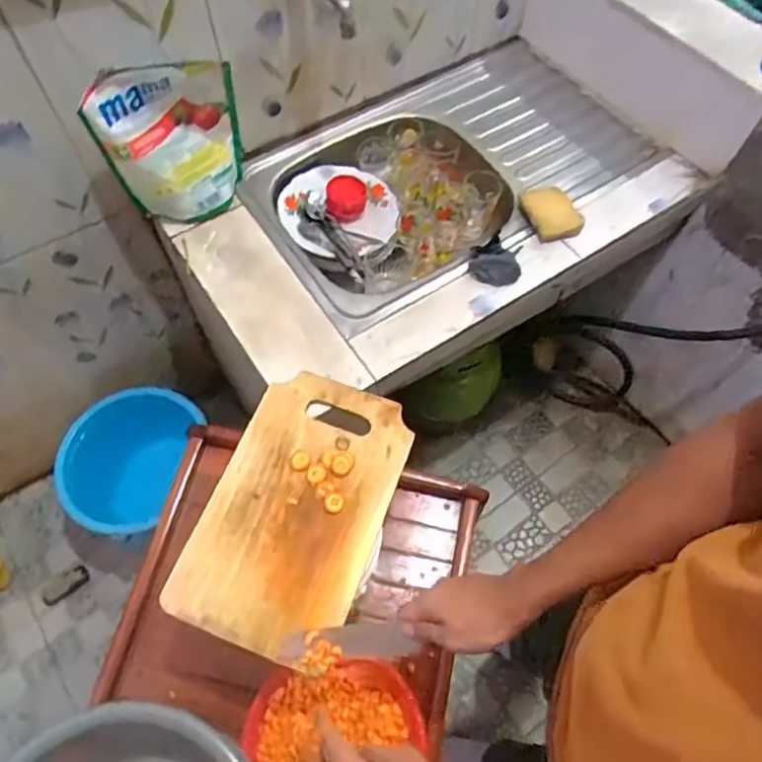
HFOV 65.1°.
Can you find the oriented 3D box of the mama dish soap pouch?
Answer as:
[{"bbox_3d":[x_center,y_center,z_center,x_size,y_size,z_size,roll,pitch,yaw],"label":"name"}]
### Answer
[{"bbox_3d":[-0.292,-0.336,0.855,0.194,0.224,0.064,-25,66,-14],"label":"mama dish soap pouch"}]

